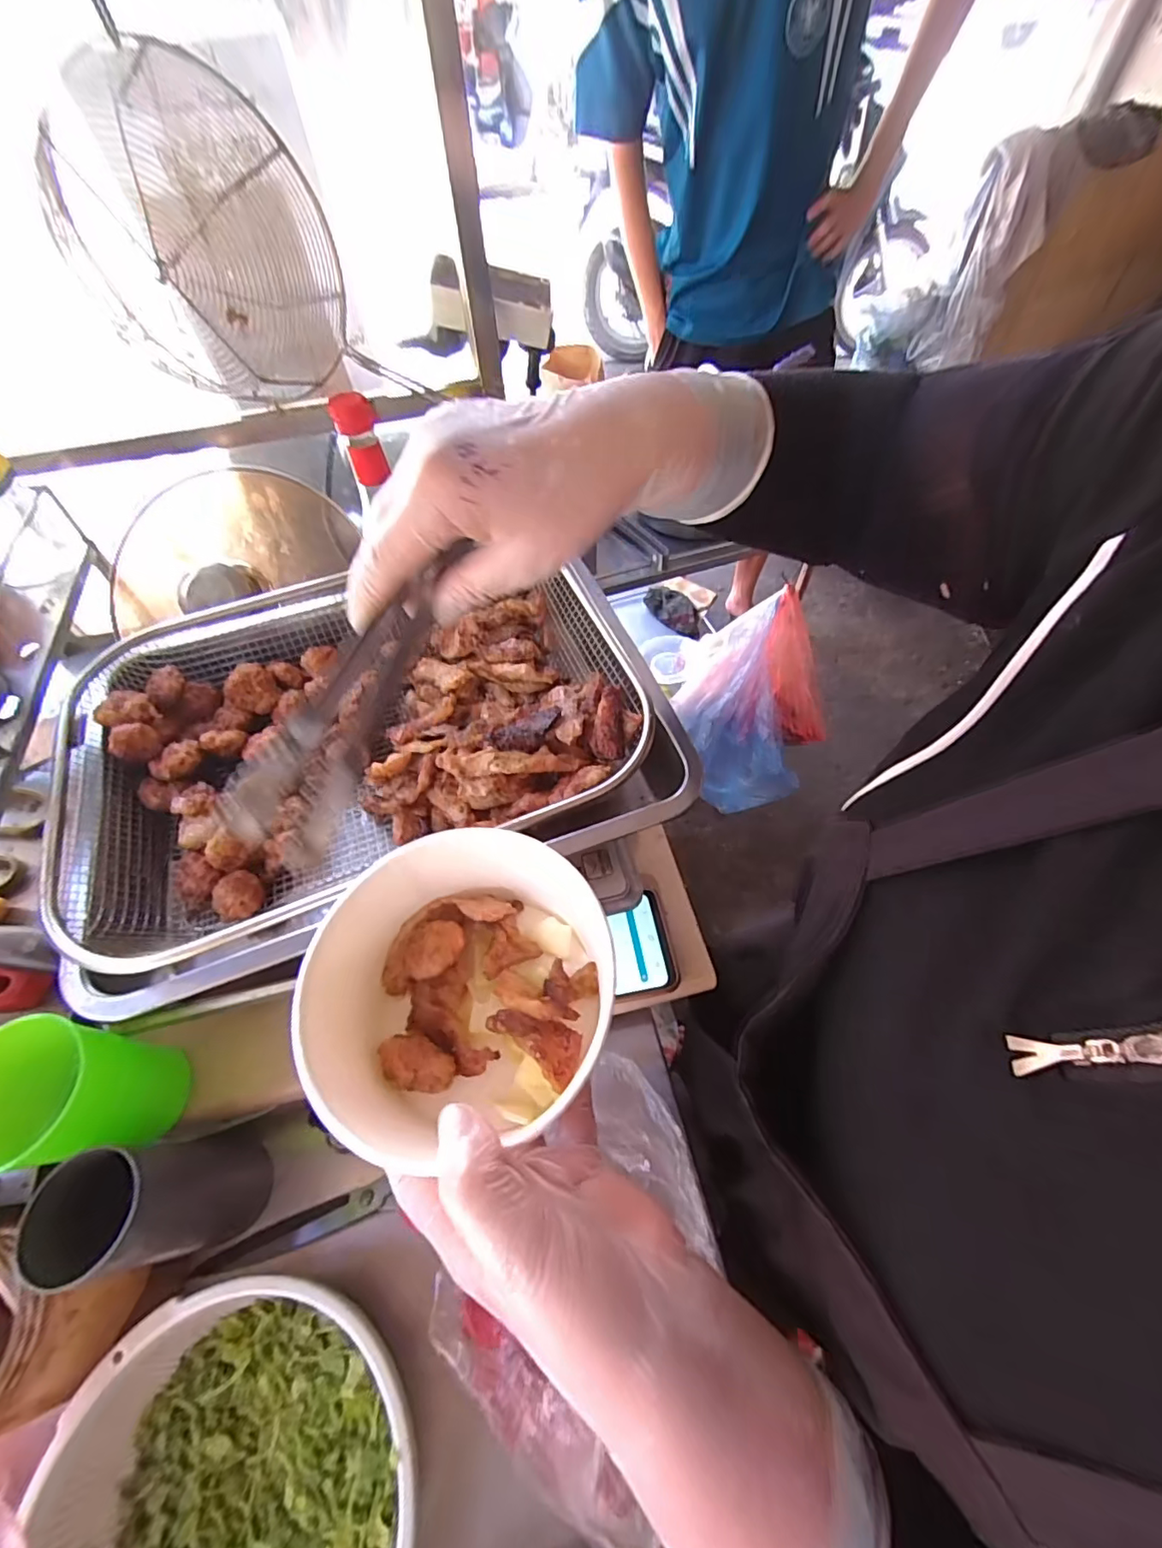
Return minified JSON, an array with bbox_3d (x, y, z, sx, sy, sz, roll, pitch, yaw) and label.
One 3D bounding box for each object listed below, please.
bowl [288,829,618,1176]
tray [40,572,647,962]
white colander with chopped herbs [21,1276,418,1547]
[{"bbox_3d":[-0.055,0.104,0.268,0.132,0.068,0.137,-1,57,1],"label":"bowl"},{"bbox_3d":[-0.161,-0.034,0.403,0.390,0.063,0.284,-19,59,-10],"label":"tray"},{"bbox_3d":[-0.181,0.386,0.286,0.192,0.057,0.190,-2,57,1],"label":"white colander with chopped herbs"}]

